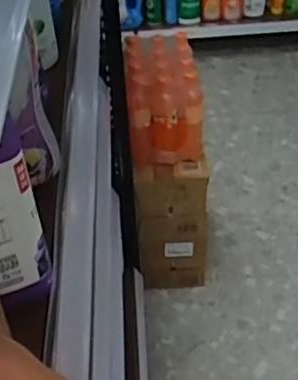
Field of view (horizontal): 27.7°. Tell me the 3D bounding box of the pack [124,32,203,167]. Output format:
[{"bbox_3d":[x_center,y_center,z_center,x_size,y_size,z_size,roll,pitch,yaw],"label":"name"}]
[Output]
[{"bbox_3d":[0.029,-0.237,1.519,0.178,0.269,0.261,-6,43,-3],"label":"pack"}]

